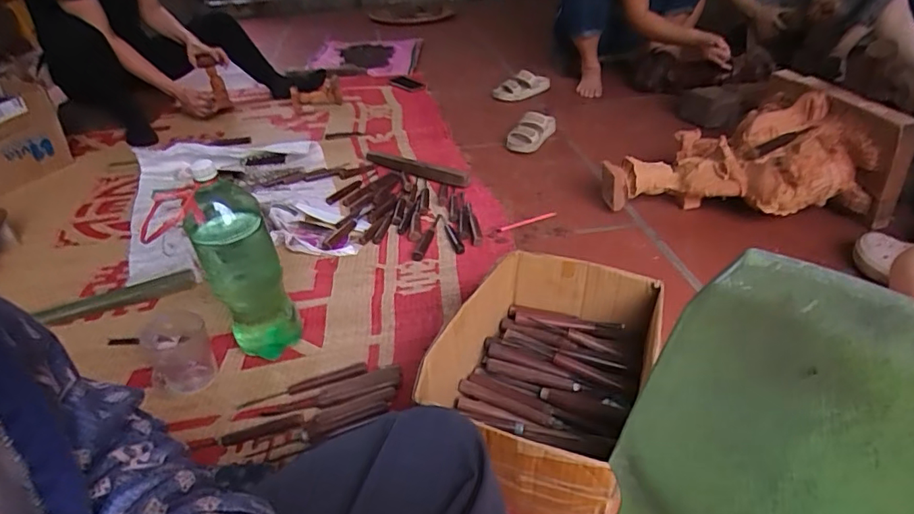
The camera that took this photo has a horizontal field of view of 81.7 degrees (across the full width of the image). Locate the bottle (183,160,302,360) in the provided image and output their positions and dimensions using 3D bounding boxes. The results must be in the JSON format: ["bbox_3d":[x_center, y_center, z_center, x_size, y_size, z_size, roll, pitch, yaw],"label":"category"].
[{"bbox_3d":[-0.310,0.019,0.772,0.096,0.331,0.098,-21,37,-21],"label":"bottle"}]

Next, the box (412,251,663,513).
[{"bbox_3d":[0.120,0.150,0.692,0.241,0.140,0.329,13,39,25],"label":"box"}]

